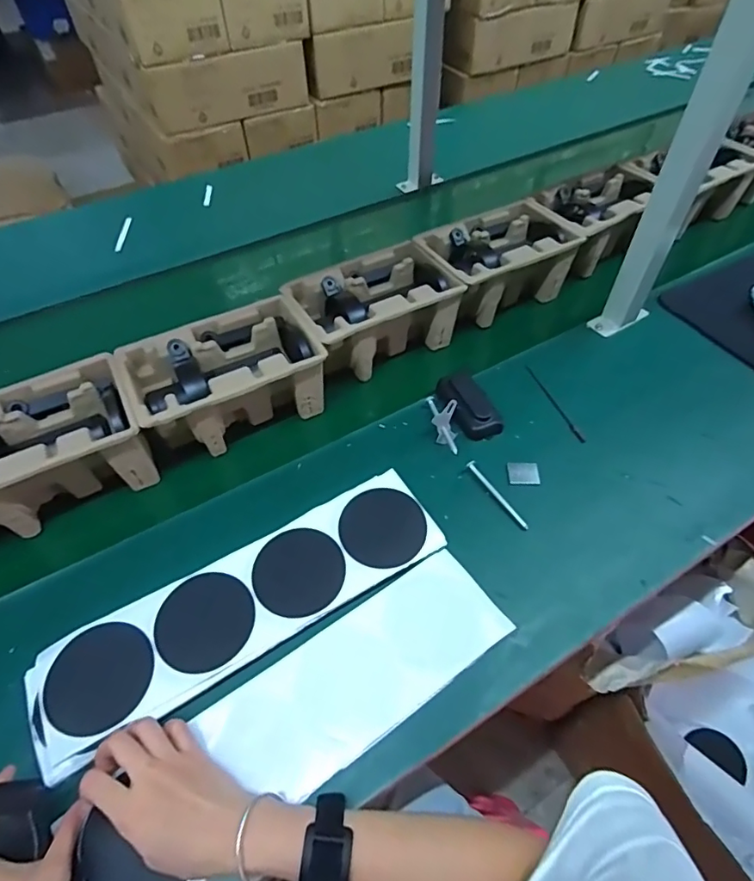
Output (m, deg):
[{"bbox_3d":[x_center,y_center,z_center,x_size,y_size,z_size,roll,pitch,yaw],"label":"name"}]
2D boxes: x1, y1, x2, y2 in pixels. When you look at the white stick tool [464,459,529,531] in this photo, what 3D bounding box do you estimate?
[{"bbox_3d":[0.141,0.062,0.577,0.011,0.009,0.102,-27,56,-21],"label":"white stick tool"}]

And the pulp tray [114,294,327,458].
[{"bbox_3d":[-0.189,-0.069,0.639,0.214,0.121,0.140,-24,55,-19],"label":"pulp tray"}]

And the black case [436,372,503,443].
[{"bbox_3d":[0.118,-0.047,0.653,0.055,0.025,0.099,-18,53,-15],"label":"black case"}]

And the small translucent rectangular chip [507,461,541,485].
[{"bbox_3d":[0.177,0.039,0.598,0.037,0.004,0.034,1,51,0],"label":"small translucent rectangular chip"}]

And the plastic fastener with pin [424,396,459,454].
[{"bbox_3d":[0.085,-0.026,0.625,0.030,0.035,0.103,-2,51,-3],"label":"plastic fastener with pin"}]

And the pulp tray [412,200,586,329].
[{"bbox_3d":[0.186,-0.276,0.783,0.236,0.102,0.148,-26,55,-20],"label":"pulp tray"}]

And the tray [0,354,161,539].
[{"bbox_3d":[-0.385,0.022,0.573,0.223,0.123,0.146,-25,55,-20],"label":"tray"}]

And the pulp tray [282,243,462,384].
[{"bbox_3d":[-0.010,-0.177,0.717,0.221,0.114,0.145,-24,55,-19],"label":"pulp tray"}]

